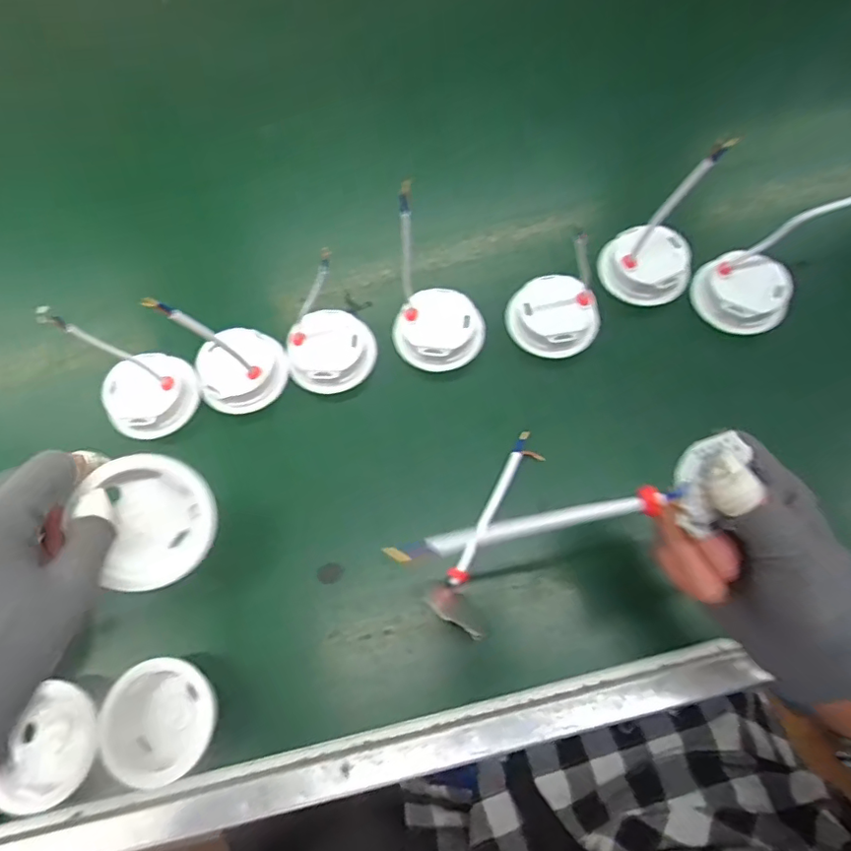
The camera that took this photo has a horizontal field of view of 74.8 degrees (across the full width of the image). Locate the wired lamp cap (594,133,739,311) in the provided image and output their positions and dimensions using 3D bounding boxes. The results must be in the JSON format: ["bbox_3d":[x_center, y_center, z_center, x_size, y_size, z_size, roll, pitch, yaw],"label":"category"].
[{"bbox_3d":[0.189,-0.155,0.429,0.072,0.139,0.057,-14,69,-3],"label":"wired lamp cap"}]

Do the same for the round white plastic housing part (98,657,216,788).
[{"bbox_3d":[-0.172,0.192,0.364,0.074,0.028,0.069,-1,68,2],"label":"round white plastic housing part"}]

